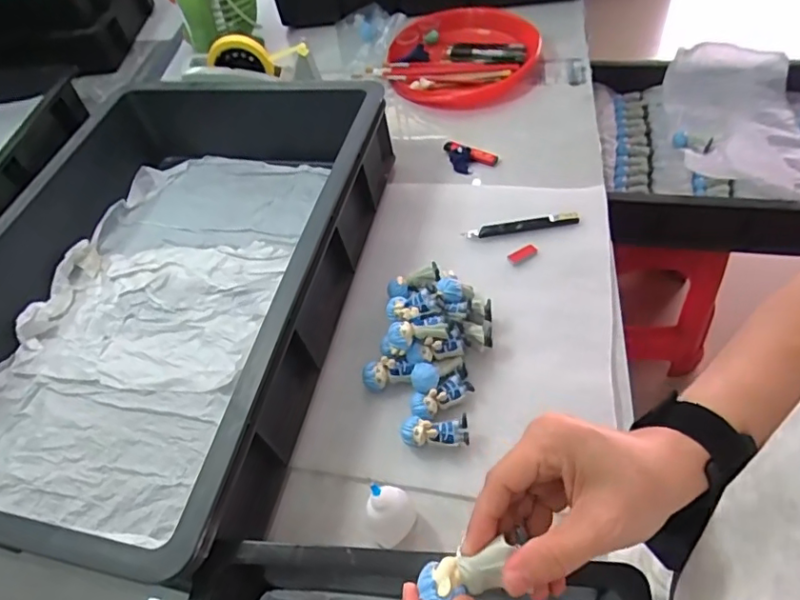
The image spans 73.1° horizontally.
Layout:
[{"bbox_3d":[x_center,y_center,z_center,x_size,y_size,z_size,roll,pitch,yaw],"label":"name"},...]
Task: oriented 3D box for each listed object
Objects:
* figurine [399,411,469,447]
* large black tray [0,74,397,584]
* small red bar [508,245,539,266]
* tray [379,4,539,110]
[{"bbox_3d":[0.033,0.123,0.509,0.063,0.028,0.028,-3,53,7],"label":"figurine"},{"bbox_3d":[-0.278,-0.035,0.623,0.424,0.135,0.604,6,55,13],"label":"large black tray"},{"bbox_3d":[0.145,-0.054,0.638,0.035,0.007,0.017,-25,54,-9],"label":"small red bar"},{"bbox_3d":[0.098,-0.410,0.891,0.246,0.047,0.244,-4,53,6],"label":"tray"}]

